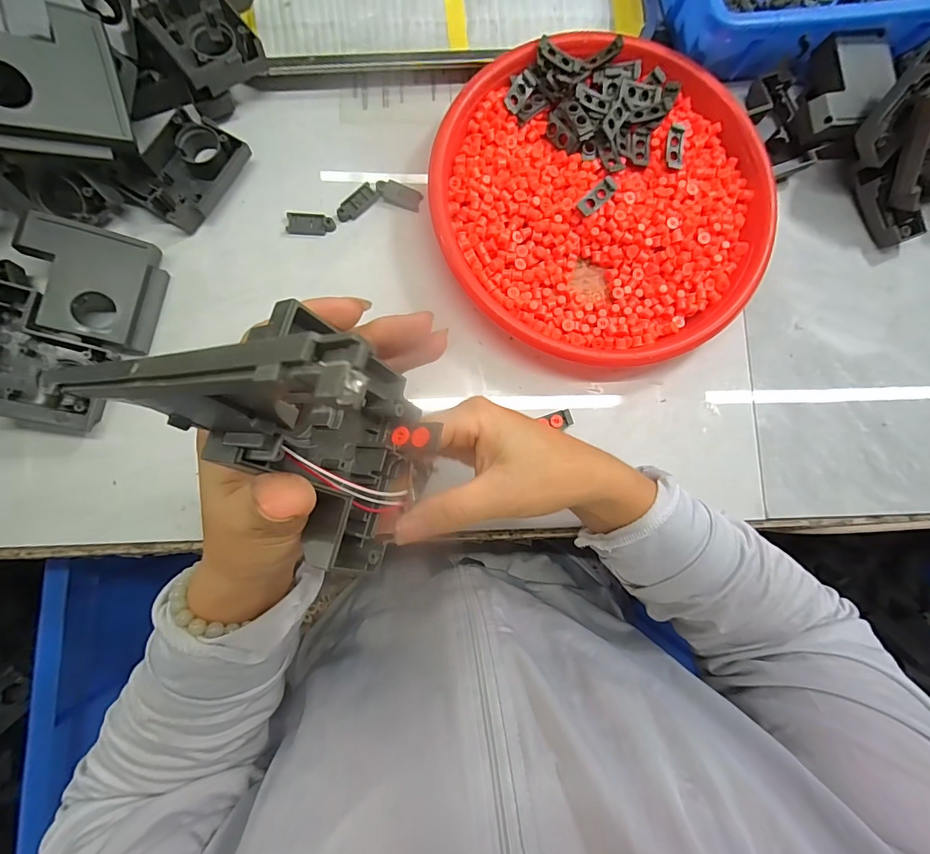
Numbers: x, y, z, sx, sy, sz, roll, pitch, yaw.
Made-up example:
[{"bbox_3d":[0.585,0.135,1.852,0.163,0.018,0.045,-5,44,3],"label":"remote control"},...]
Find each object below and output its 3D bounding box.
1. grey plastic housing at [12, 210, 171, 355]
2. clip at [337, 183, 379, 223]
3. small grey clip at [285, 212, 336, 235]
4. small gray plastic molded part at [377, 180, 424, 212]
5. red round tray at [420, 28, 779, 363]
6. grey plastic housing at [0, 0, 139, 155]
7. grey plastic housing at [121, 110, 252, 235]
[{"bbox_3d":[-0.252,-0.095,0.290,0.074,0.025,0.075,10,90,-18],"label":"grey plastic housing"},{"bbox_3d":[-0.083,-0.172,0.329,0.014,0.004,0.037,43,84,1],"label":"clip"},{"bbox_3d":[-0.117,-0.154,0.326,0.036,0.004,0.016,2,85,-4],"label":"small grey clip"},{"bbox_3d":[-0.051,-0.179,0.332,0.035,0.005,0.014,23,84,-2],"label":"small gray plastic molded part"},{"bbox_3d":[0.102,-0.170,0.328,0.246,0.030,0.234,0,85,-4],"label":"red round tray"},{"bbox_3d":[-0.251,-0.207,0.261,0.075,0.034,0.071,-12,100,-34],"label":"grey plastic housing"},{"bbox_3d":[-0.201,-0.186,0.315,0.058,0.019,0.078,36,84,0],"label":"grey plastic housing"}]

